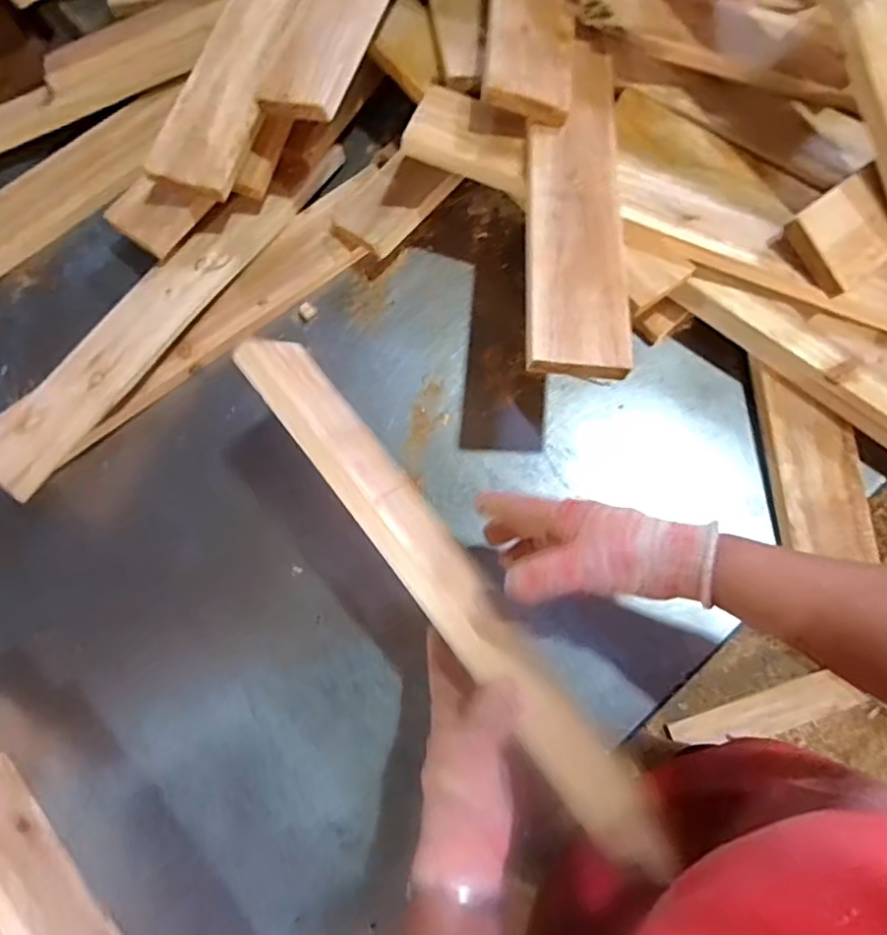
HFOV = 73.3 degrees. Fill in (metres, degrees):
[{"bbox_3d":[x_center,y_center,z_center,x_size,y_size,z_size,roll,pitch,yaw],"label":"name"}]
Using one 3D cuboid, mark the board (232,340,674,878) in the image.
[{"bbox_3d":[0.009,0.092,0.461,0.015,0.087,0.472,-40,84,25],"label":"board"}]

